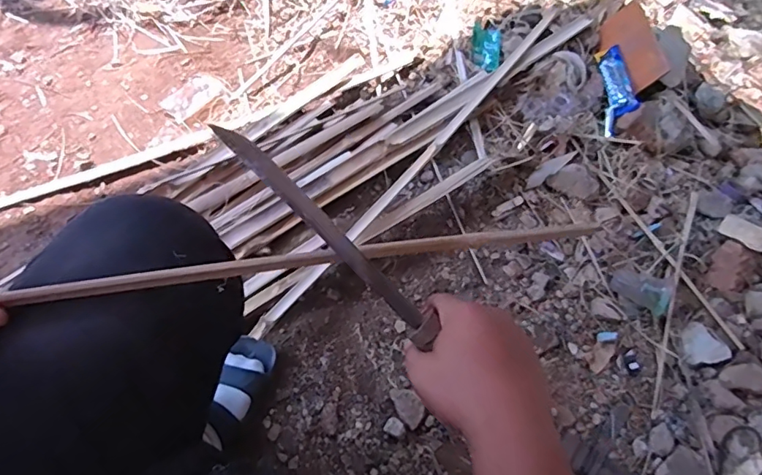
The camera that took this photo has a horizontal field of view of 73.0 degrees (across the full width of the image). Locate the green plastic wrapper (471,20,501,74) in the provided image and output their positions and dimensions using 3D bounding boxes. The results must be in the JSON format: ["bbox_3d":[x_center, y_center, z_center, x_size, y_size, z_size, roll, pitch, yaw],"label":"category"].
[{"bbox_3d":[0.215,-0.386,1.051,0.056,0.011,0.125,6,66,-1],"label":"green plastic wrapper"}]

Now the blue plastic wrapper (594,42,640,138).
[{"bbox_3d":[0.450,-0.286,0.984,0.060,0.017,0.201,-9,62,27],"label":"blue plastic wrapper"}]

